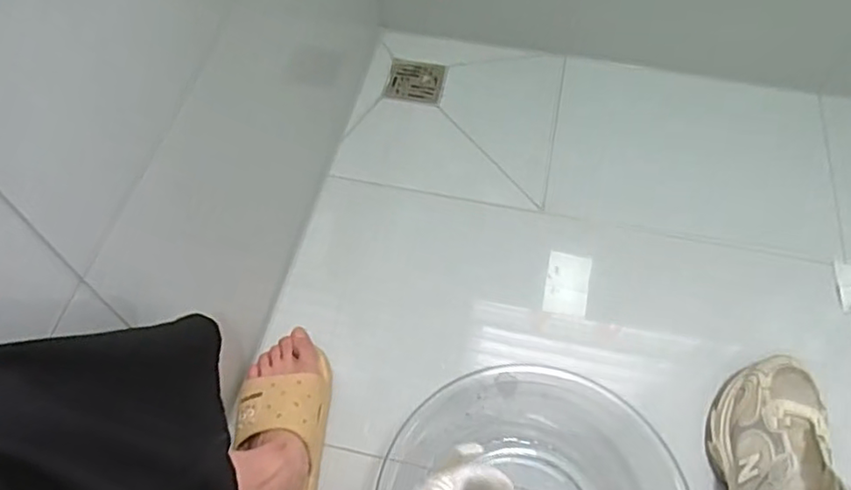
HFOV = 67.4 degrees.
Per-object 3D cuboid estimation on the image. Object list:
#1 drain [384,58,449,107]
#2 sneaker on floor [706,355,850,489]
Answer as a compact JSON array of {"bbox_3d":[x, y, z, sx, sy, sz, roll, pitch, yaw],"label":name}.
[{"bbox_3d":[-0.015,-0.293,1.128,0.099,0.004,0.111,8,59,3],"label":"drain"},{"bbox_3d":[0.384,0.252,0.705,0.102,0.114,0.283,14,60,7],"label":"sneaker on floor"}]

